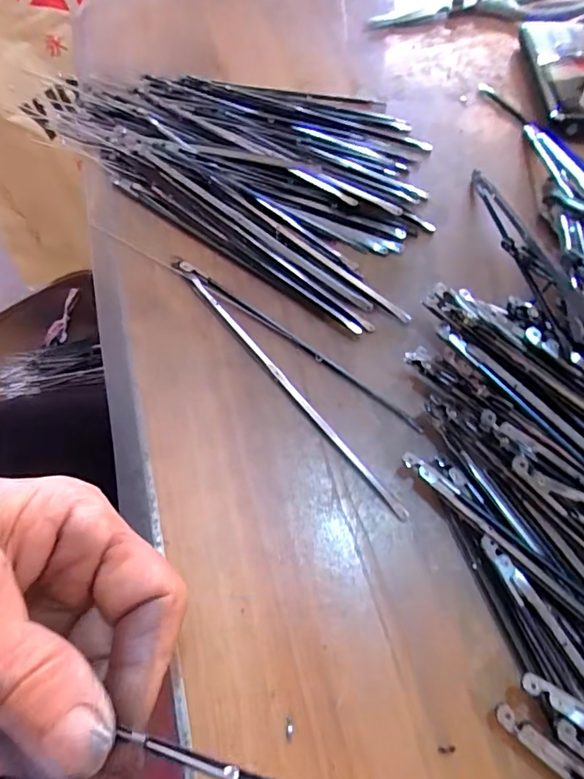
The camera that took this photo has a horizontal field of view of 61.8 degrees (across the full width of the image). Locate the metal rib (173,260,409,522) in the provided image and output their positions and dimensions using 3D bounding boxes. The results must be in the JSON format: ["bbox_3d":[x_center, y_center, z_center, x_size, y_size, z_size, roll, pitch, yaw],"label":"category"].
[{"bbox_3d":[-0.007,-0.009,0.250,0.008,0.006,0.185,-35,66,-17],"label":"metal rib"}]

